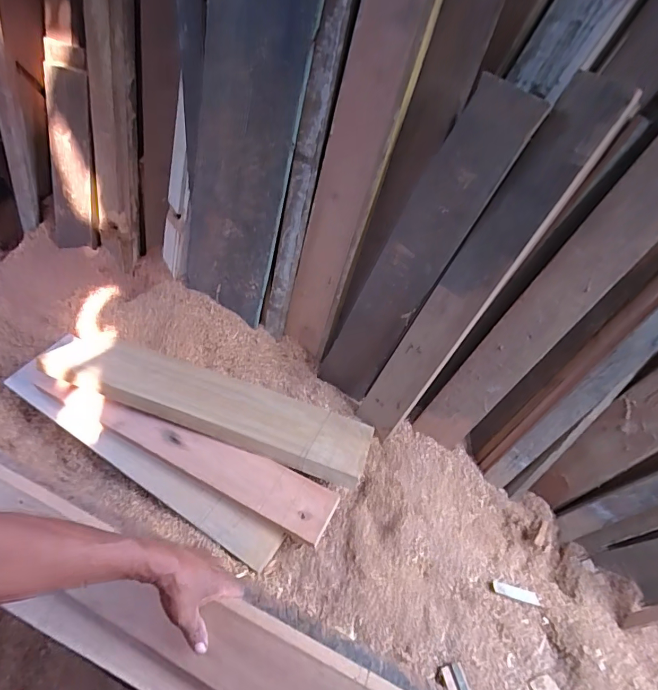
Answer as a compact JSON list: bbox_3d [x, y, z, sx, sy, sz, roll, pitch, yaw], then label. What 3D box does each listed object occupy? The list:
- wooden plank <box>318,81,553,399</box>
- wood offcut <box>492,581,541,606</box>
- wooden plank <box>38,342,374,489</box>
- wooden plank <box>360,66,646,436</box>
[{"bbox_3d":[0.165,-0.154,0.920,0.140,0.751,0.034,40,42,15],"label":"wooden plank"},{"bbox_3d":[0.383,0.509,0.864,0.117,0.007,0.023,25,43,-15],"label":"wood offcut"},{"bbox_3d":[-0.287,0.132,1.031,0.798,0.053,0.224,17,25,11],"label":"wooden plank"},{"bbox_3d":[0.263,-0.108,0.854,0.124,0.779,0.034,44,37,24],"label":"wooden plank"}]

